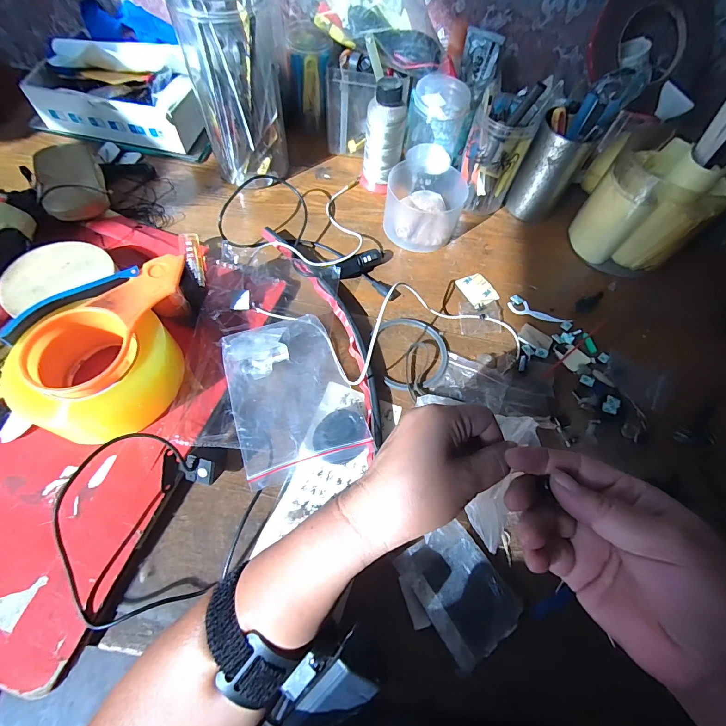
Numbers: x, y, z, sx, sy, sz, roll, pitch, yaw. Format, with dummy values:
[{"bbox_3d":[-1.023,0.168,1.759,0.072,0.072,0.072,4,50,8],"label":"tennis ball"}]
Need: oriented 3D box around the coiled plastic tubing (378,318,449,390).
[{"bbox_3d":[0.055,-0.012,0.395,0.070,0.005,0.090,-2,60,-5],"label":"coiled plastic tubing"}]

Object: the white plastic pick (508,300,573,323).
[{"bbox_3d":[0.206,-0.060,0.434,0.071,0.005,0.019,15,60,4],"label":"white plastic pick"}]

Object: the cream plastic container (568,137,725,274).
[{"bbox_3d":[0.340,-0.183,0.443,0.107,0.123,0.116,-35,68,-21],"label":"cream plastic container"}]

